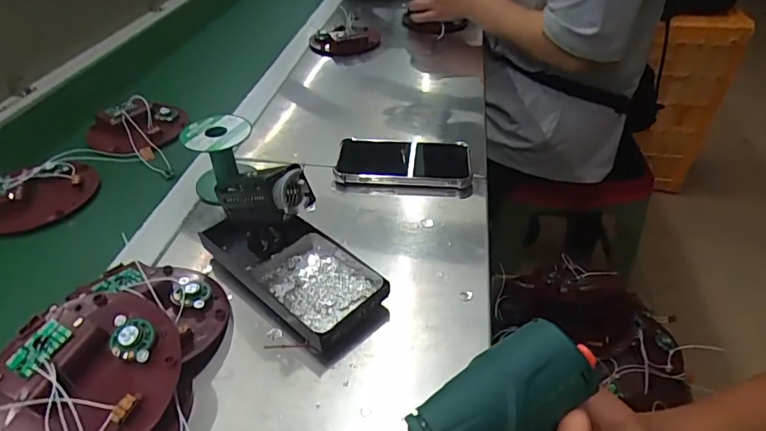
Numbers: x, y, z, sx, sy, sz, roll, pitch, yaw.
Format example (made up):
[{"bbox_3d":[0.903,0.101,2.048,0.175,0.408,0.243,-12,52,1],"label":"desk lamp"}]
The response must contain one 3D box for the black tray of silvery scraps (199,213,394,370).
[{"bbox_3d":[-0.078,0.045,0.406,0.172,0.030,0.086,30,48,30],"label":"black tray of silvery scraps"}]

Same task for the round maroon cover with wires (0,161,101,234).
[{"bbox_3d":[-0.364,-0.023,0.507,0.110,0.028,0.091,-19,44,-22],"label":"round maroon cover with wires"}]

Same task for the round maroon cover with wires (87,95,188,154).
[{"bbox_3d":[-0.320,-0.119,0.610,0.111,0.037,0.106,5,40,5],"label":"round maroon cover with wires"}]

